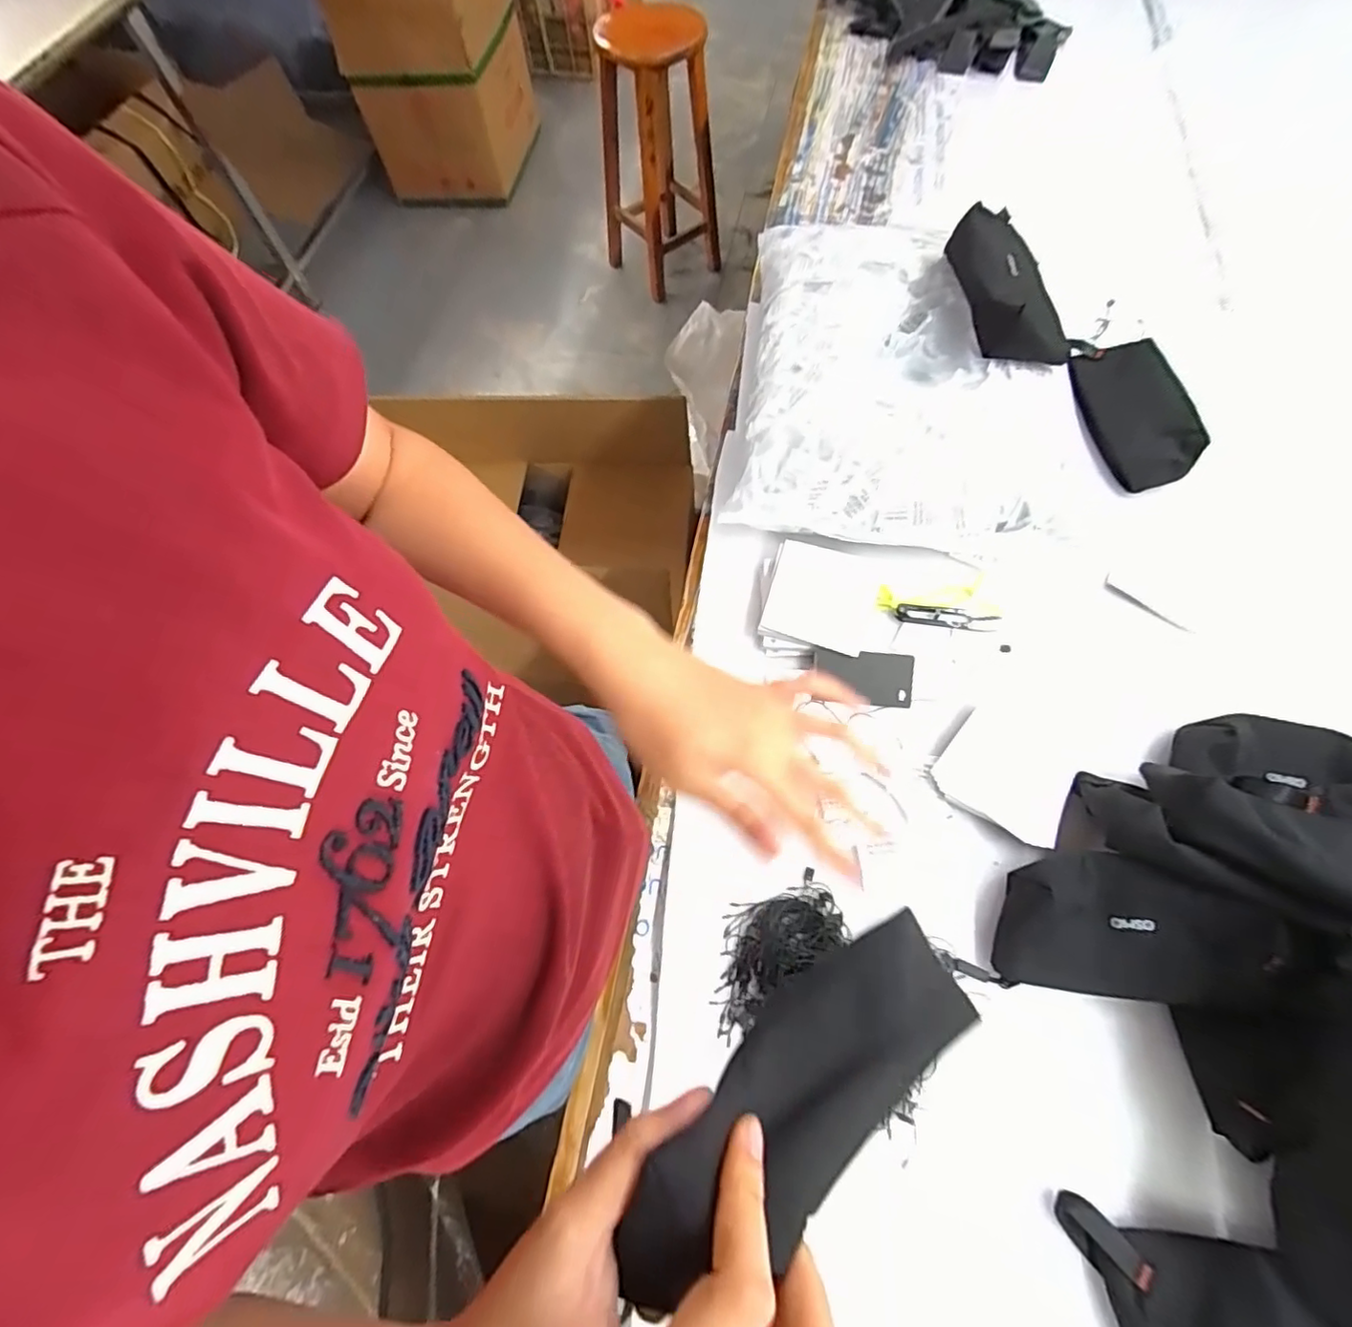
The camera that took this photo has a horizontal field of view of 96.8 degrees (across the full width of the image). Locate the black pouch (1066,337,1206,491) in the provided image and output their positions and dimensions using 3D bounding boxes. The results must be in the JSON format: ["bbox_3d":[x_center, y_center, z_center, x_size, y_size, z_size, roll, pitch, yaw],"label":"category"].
[{"bbox_3d":[0.512,-0.289,0.677,0.099,0.036,0.201,-2,65,2],"label":"black pouch"}]

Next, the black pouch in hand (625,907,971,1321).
[{"bbox_3d":[0.053,0.157,0.227,0.167,0.030,0.049,-19,62,-37],"label":"black pouch in hand"}]

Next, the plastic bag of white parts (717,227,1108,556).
[{"bbox_3d":[0.257,-0.312,0.662,0.356,0.105,0.406,7,66,6],"label":"plastic bag of white parts"}]

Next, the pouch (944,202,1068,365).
[{"bbox_3d":[0.333,-0.383,0.610,0.088,0.051,0.173,-8,65,-1],"label":"pouch"}]

